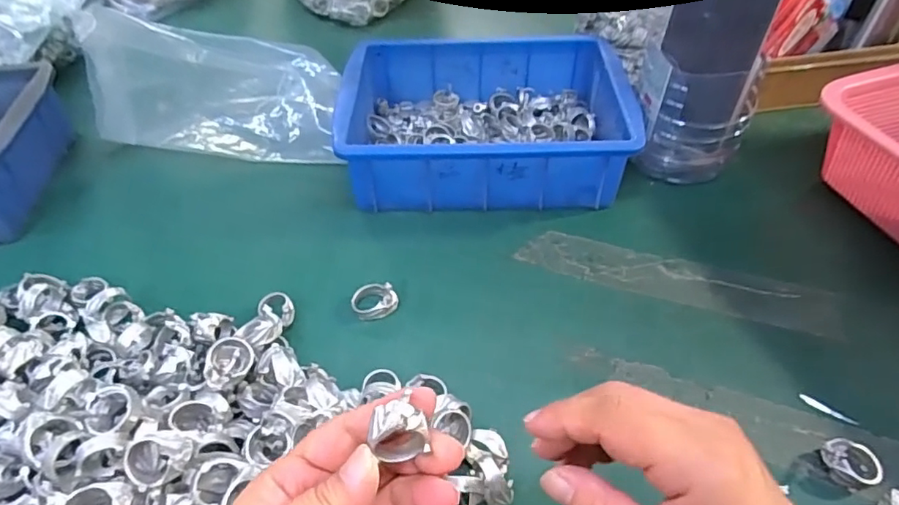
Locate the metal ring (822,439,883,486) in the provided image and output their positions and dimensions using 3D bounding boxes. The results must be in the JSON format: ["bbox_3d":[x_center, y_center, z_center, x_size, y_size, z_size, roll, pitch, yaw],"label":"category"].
[{"bbox_3d":[0.228,0.119,0.306,0.023,0.013,0.027,-18,50,-15],"label":"metal ring"}]

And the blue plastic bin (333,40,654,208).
[{"bbox_3d":[0.031,-0.118,0.489,0.236,0.076,0.166,1,47,2],"label":"blue plastic bin"}]

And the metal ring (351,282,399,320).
[{"bbox_3d":[-0.055,0.033,0.392,0.031,0.018,0.028,-21,50,-17],"label":"metal ring"}]

